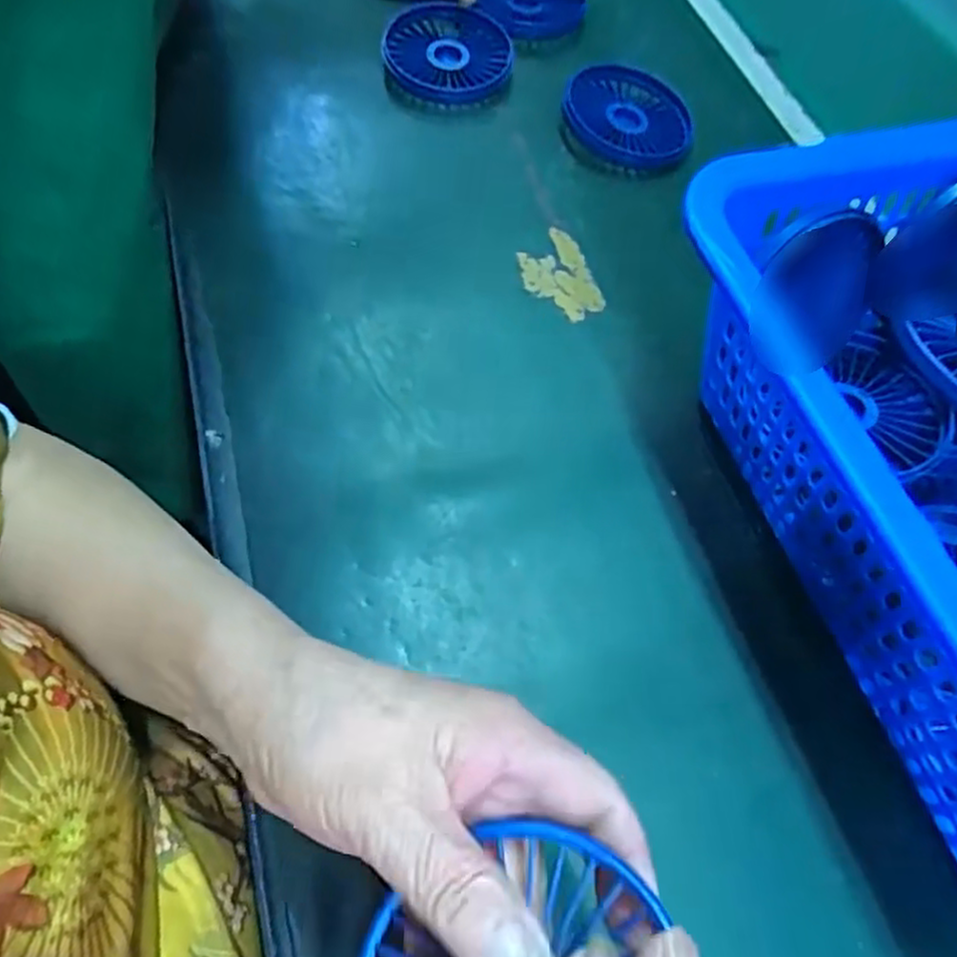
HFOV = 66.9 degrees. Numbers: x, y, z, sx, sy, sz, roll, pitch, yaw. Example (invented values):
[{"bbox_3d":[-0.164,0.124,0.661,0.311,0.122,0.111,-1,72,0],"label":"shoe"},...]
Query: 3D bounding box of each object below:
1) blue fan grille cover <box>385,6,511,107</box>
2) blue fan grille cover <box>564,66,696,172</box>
[{"bbox_3d":[-0.023,-0.302,0.521,0.087,0.027,0.098,11,60,2],"label":"blue fan grille cover"},{"bbox_3d":[0.107,-0.251,0.503,0.082,0.017,0.097,-37,69,-22],"label":"blue fan grille cover"}]

